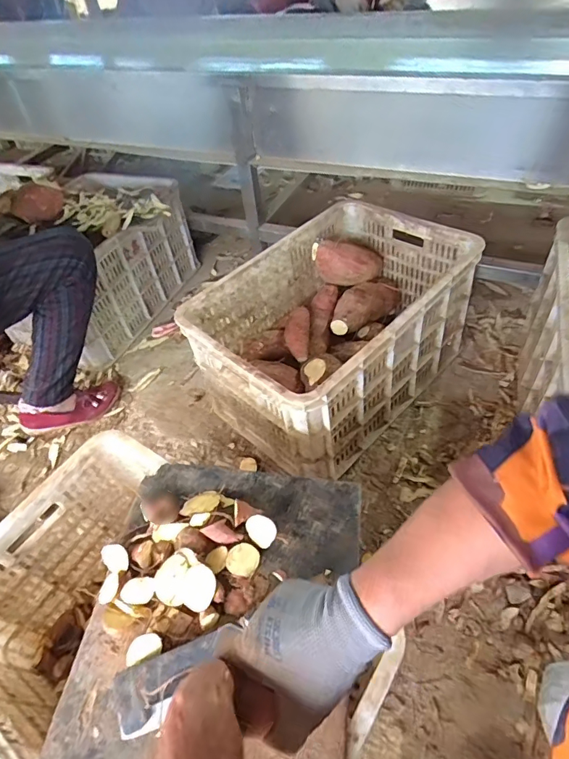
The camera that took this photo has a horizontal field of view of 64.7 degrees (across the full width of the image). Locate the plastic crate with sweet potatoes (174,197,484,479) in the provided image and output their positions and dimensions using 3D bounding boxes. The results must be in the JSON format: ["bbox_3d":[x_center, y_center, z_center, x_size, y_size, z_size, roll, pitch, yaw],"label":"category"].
[{"bbox_3d":[0.102,-0.106,0.946,0.525,0.270,0.361,-38,55,-25],"label":"plastic crate with sweet potatoes"}]

